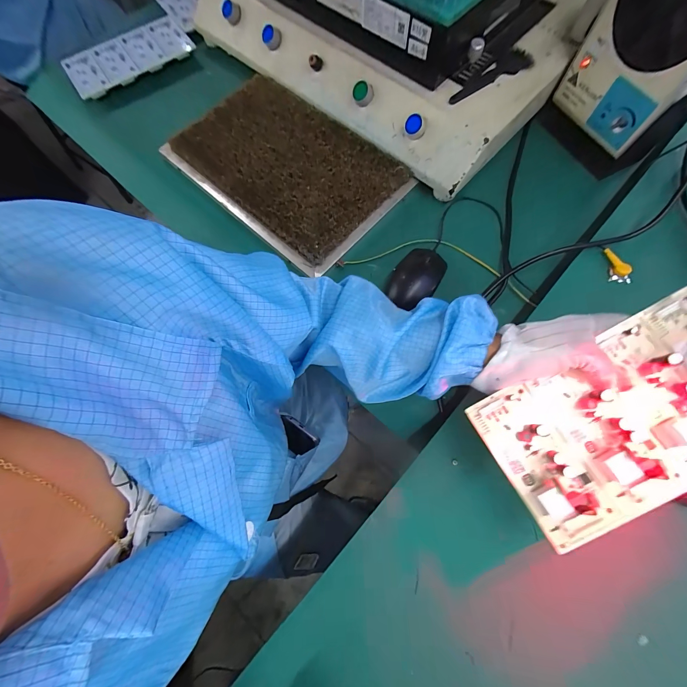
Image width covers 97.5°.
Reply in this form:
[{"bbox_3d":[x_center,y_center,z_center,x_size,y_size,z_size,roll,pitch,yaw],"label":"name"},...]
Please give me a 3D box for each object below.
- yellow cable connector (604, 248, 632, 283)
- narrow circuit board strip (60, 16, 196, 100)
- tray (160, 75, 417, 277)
[{"bbox_3d":[0.339,-0.096,0.374,0.009,0.023,0.047,-27,91,-9],"label":"yellow cable connector"},{"bbox_3d":[-0.394,-0.528,0.556,0.218,0.017,0.124,-33,74,-10],"label":"narrow circuit board strip"},{"bbox_3d":[-0.088,-0.278,0.466,0.337,0.024,0.216,41,76,13],"label":"tray"}]

